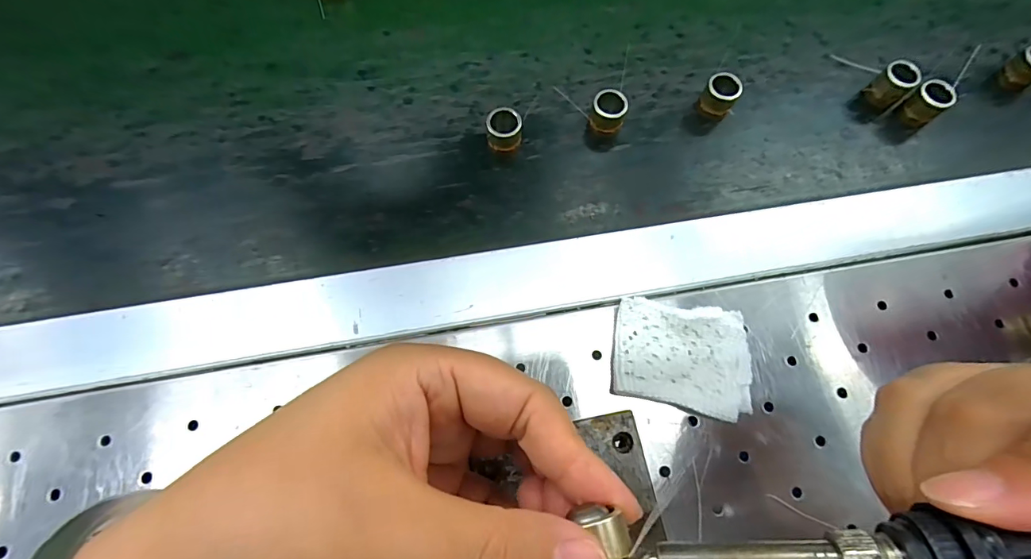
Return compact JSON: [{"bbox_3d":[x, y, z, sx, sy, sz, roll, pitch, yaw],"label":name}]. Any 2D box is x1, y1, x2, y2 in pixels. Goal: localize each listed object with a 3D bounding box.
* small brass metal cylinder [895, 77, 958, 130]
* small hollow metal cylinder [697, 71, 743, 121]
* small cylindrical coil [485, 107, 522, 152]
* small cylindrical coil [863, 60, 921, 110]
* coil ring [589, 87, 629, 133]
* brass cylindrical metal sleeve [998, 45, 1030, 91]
[{"bbox_3d":[0.245,-0.104,0.270,0.022,0.024,0.018,-38,79,-12],"label":"small brass metal cylinder"},{"bbox_3d":[0.121,-0.108,0.268,0.019,0.021,0.019,1,74,-2],"label":"small hollow metal cylinder"},{"bbox_3d":[-0.006,-0.085,0.259,0.020,0.021,0.016,5,74,-1],"label":"small cylindrical coil"},{"bbox_3d":[0.228,-0.118,0.273,0.020,0.020,0.019,-37,78,-11],"label":"small cylindrical coil"},{"bbox_3d":[0.054,-0.096,0.264,0.019,0.021,0.020,1,74,-2],"label":"coil ring"},{"bbox_3d":[0.319,-0.132,0.280,0.015,0.024,0.019,-37,78,-11],"label":"brass cylindrical metal sleeve"}]

